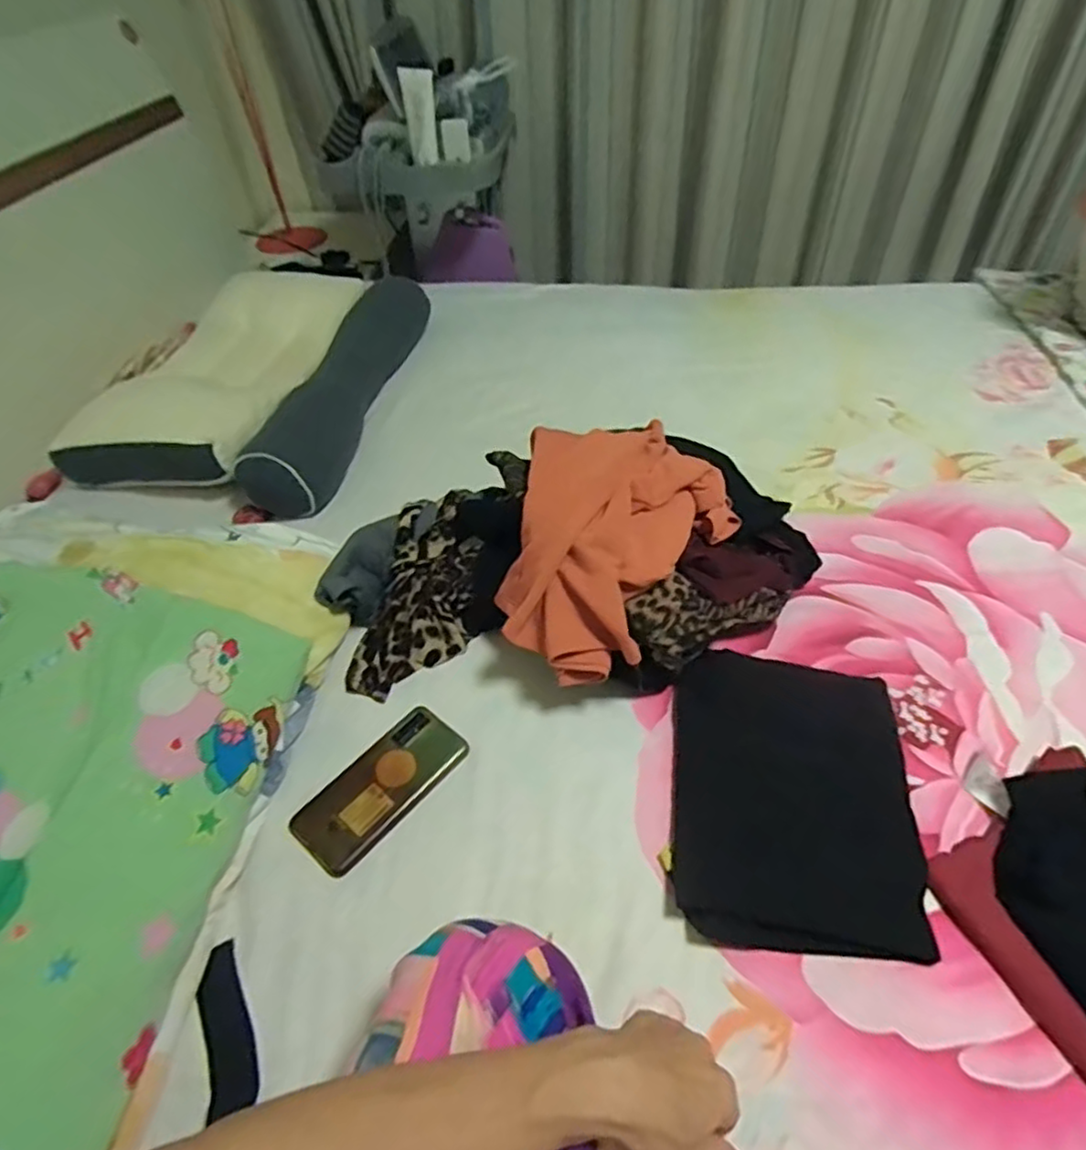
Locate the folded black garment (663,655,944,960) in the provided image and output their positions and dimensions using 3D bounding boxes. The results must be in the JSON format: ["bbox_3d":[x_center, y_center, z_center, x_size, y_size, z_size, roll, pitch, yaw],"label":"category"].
[{"bbox_3d":[0.221,0.185,0.606,0.201,0.019,0.274,4,46,8],"label":"folded black garment"}]

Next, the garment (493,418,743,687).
[{"bbox_3d":[0.054,-0.044,0.691,0.198,0.096,0.270,27,53,28],"label":"garment"}]

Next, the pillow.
[{"bbox_3d":[-0.417,-0.325,1.077,0.349,0.127,0.604,7,46,11],"label":"pillow"}]

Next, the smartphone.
[{"bbox_3d":[-0.149,0.194,0.628,0.075,0.012,0.160,28,53,29],"label":"smartphone"}]

